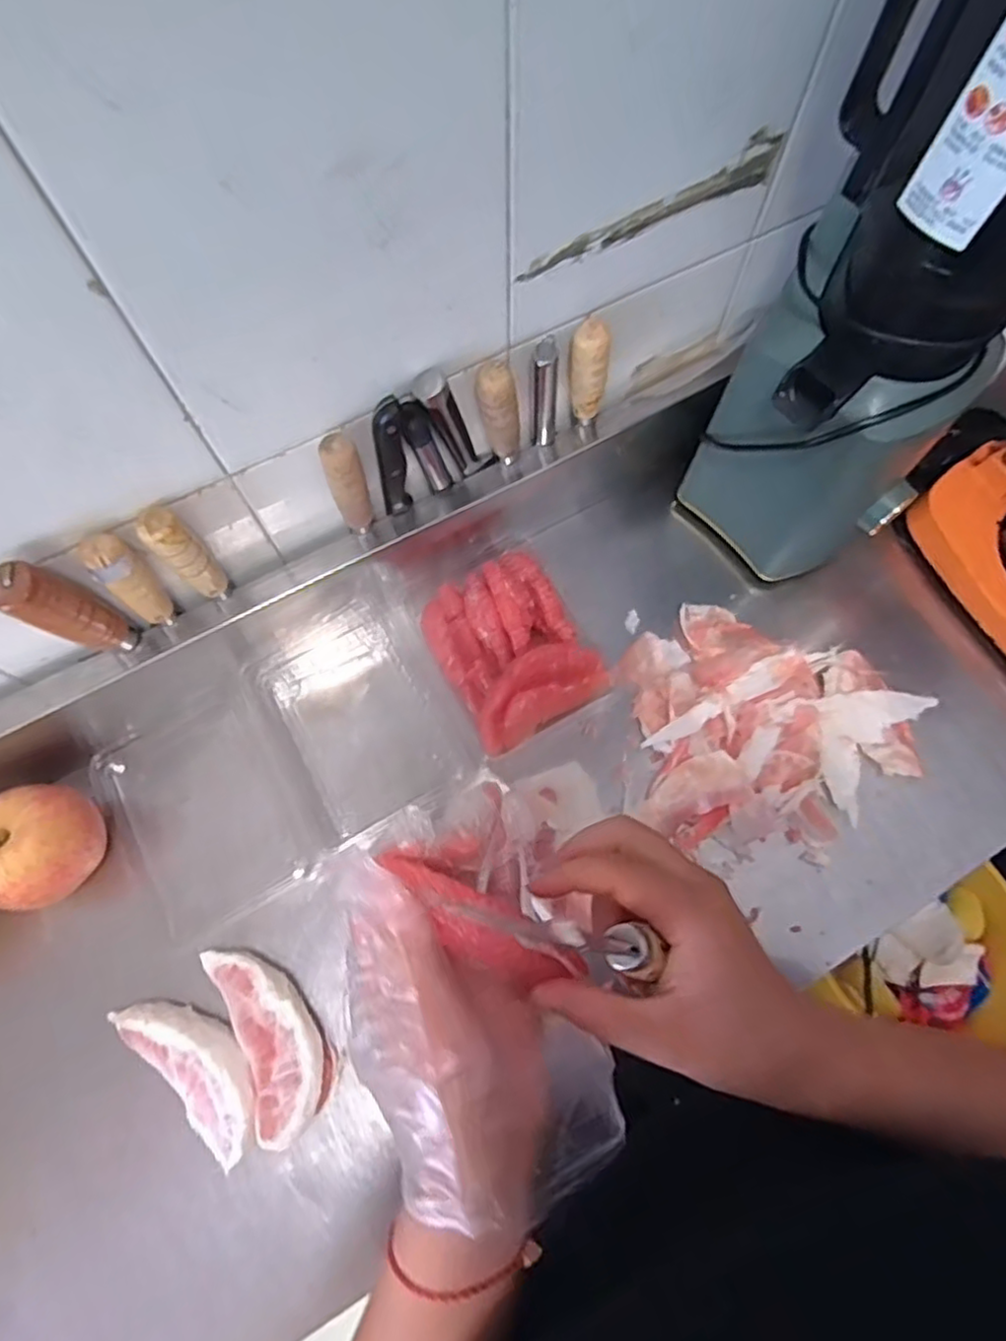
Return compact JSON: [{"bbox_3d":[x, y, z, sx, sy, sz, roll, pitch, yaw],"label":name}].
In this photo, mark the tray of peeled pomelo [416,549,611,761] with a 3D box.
[{"bbox_3d":[0.006,-0.019,0.538,0.111,0.042,0.143,-28,73,-9],"label":"tray of peeled pomelo"}]

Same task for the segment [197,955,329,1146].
[{"bbox_3d":[-0.156,0.246,0.451,0.057,0.028,0.126,-25,73,-8],"label":"segment"}]

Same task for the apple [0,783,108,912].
[{"bbox_3d":[-0.333,0.128,0.474,0.078,0.074,0.076,0,71,0],"label":"apple"}]

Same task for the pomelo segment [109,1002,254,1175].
[{"bbox_3d":[-0.207,0.265,0.444,0.123,0.028,0.054,41,76,13],"label":"pomelo segment"}]

